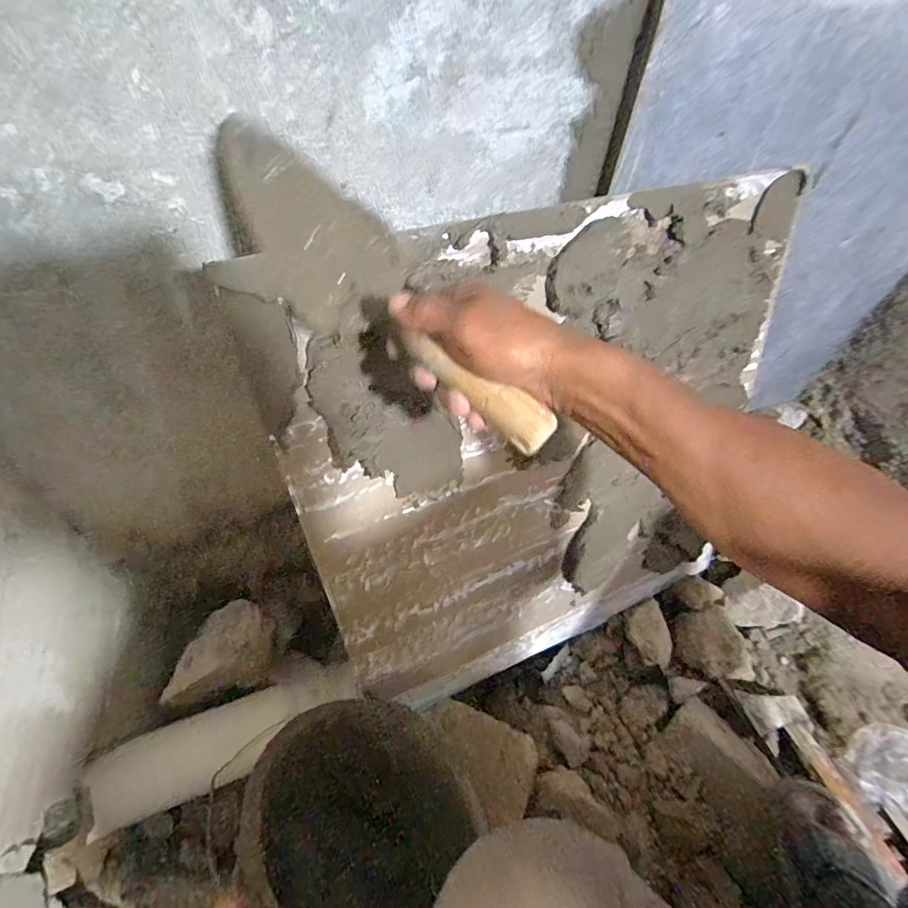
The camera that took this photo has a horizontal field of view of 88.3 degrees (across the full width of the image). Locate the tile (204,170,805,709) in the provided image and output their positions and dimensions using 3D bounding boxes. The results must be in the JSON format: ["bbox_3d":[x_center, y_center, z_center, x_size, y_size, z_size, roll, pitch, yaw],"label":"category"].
[{"bbox_3d":[0.126,0.032,0.548,0.575,0.576,0.018,-18,33,-16],"label":"tile"}]

